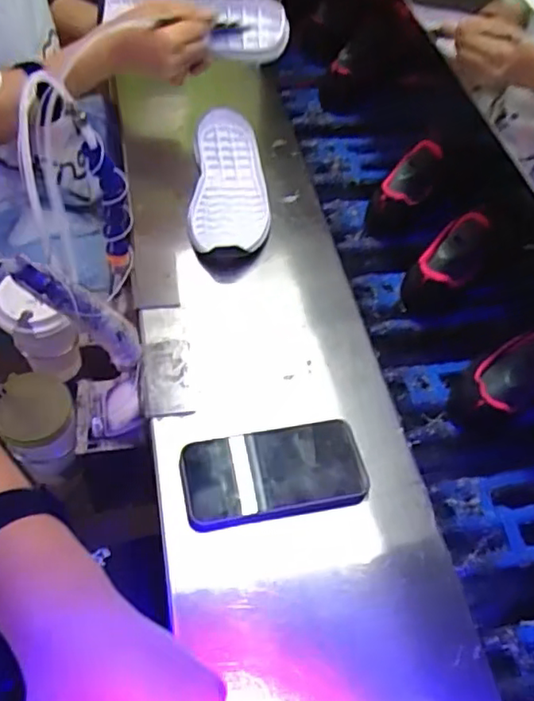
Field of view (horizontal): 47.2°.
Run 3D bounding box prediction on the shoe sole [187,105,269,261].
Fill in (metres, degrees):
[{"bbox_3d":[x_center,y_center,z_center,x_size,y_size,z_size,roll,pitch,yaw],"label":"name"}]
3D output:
[{"bbox_3d":[-0.051,-0.212,0.788,0.094,0.041,0.278,-4,52,-2],"label":"shoe sole"}]

